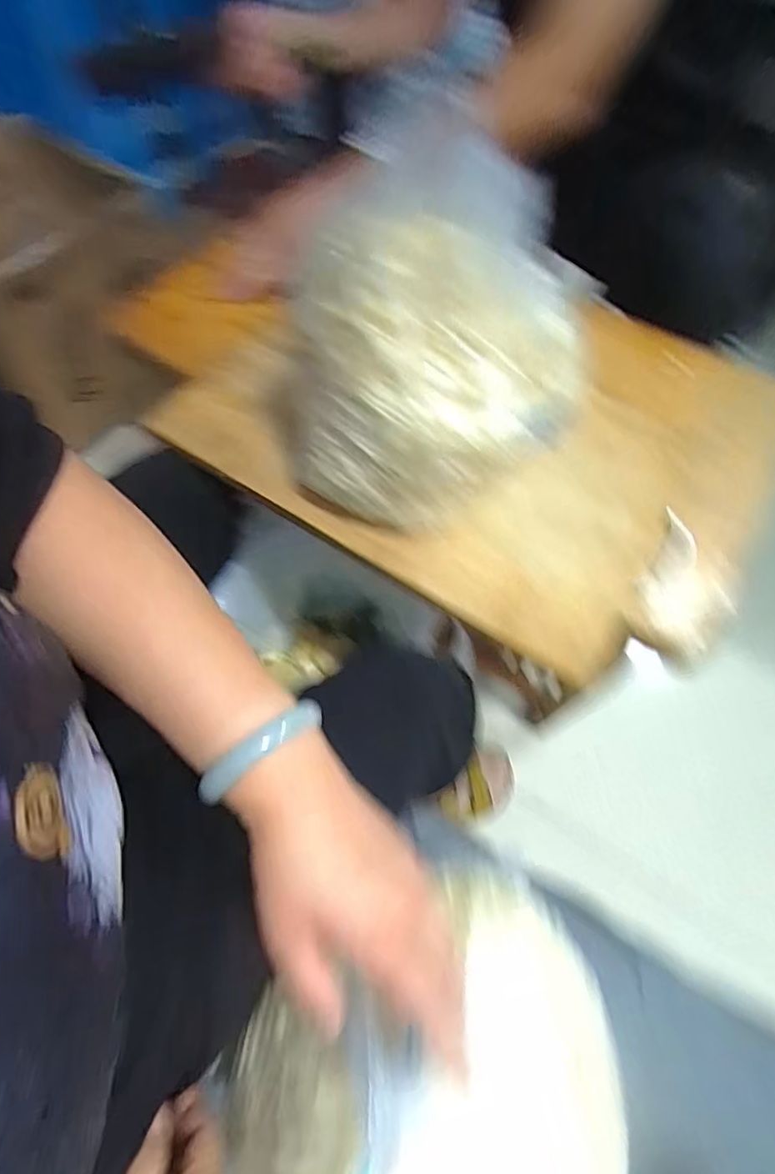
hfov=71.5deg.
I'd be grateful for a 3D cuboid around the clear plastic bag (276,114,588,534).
[{"bbox_3d":[0.036,-0.171,0.417,0.211,0.203,0.171,26,64,9],"label":"clear plastic bag"}]

